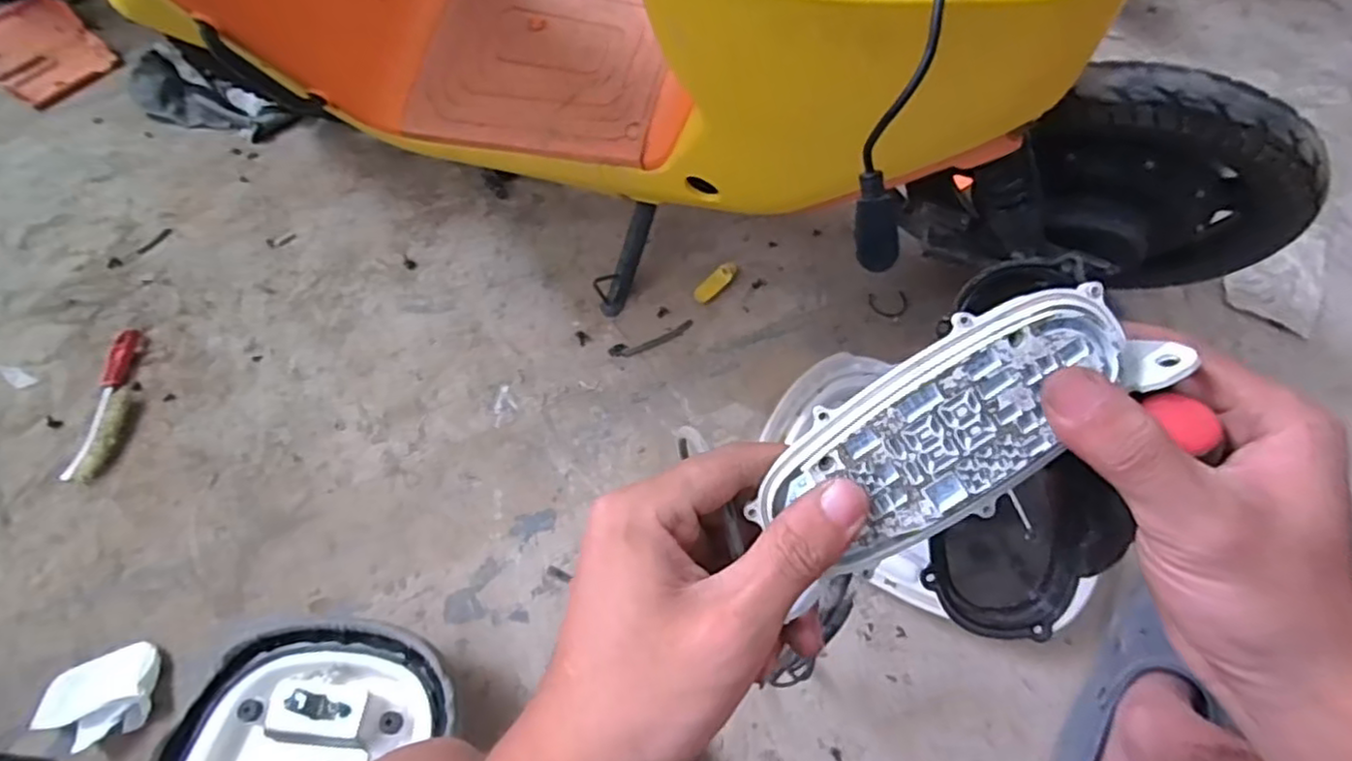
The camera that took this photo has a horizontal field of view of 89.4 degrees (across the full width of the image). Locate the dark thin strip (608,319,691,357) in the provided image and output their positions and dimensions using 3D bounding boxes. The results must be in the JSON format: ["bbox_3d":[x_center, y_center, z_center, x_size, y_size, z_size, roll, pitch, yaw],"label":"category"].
[{"bbox_3d":[-0.031,-0.053,0.909,0.117,0.005,0.023,-21,61,-7],"label":"dark thin strip"}]

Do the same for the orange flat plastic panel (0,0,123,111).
[{"bbox_3d":[-1.254,-0.653,1.329,0.374,0.017,0.207,32,68,20],"label":"orange flat plastic panel"}]

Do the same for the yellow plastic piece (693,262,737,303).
[{"bbox_3d":[0.057,-0.137,0.946,0.072,0.018,0.023,-39,65,-17],"label":"yellow plastic piece"}]

